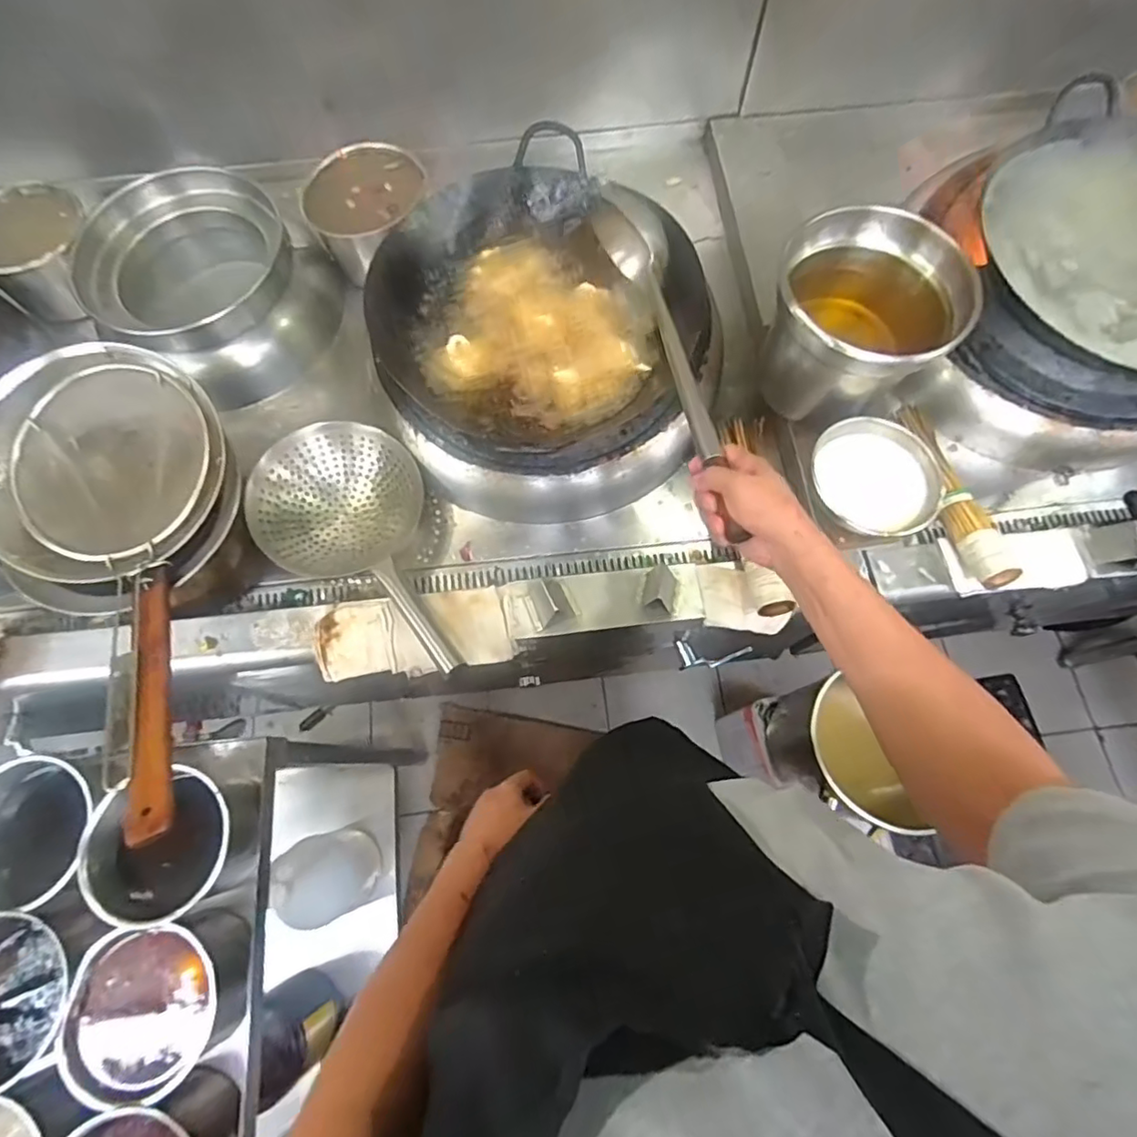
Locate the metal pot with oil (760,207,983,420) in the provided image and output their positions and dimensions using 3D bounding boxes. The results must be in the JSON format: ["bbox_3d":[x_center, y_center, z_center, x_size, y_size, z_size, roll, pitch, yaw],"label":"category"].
[{"bbox_3d":[0.383,-0.321,0.785,0.230,0.188,0.192,18,72,7],"label":"metal pot with oil"}]

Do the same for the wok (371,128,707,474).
[{"bbox_3d":[-0.043,-0.336,0.837,0.403,0.162,0.404,-42,75,-13],"label":"wok"}]

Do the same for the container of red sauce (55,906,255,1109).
[{"bbox_3d":[-0.435,0.465,0.650,0.156,0.136,0.150,-15,71,-4],"label":"container of red sauce"}]

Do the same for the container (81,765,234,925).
[{"bbox_3d":[-0.444,0.315,0.674,0.157,0.114,0.143,-16,71,-5],"label":"container"}]

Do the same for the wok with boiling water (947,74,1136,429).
[{"bbox_3d":[0.789,-0.426,0.846,0.417,0.146,0.434,0,70,1],"label":"wok with boiling water"}]

